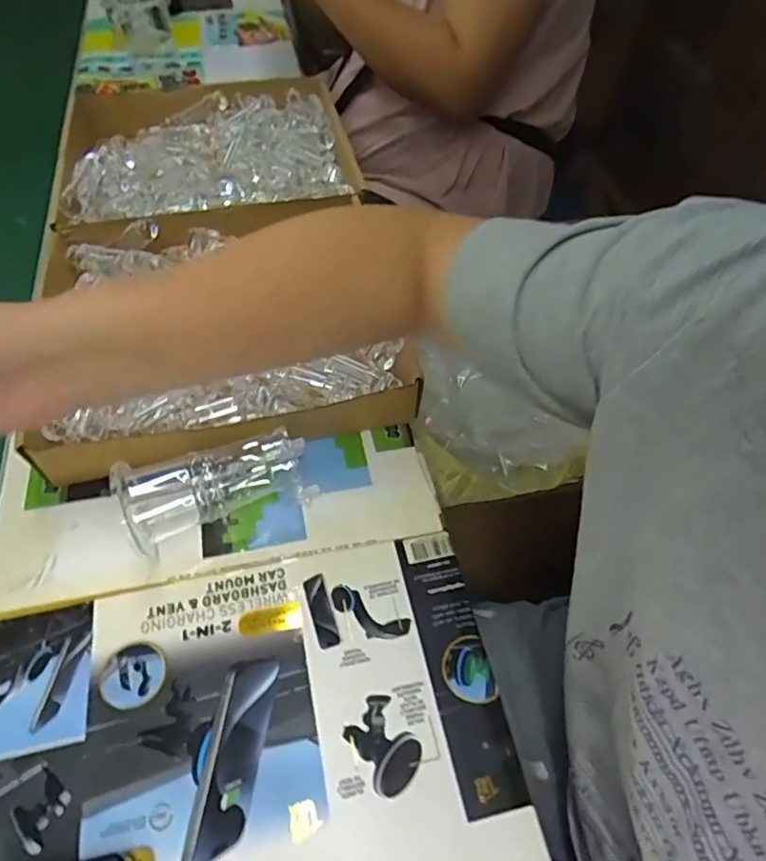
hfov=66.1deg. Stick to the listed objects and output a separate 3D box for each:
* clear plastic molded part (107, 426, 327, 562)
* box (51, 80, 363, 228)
[{"bbox_3d":[-0.122,0.041,0.442,0.128,0.052,0.063,-22,57,-16],"label":"clear plastic molded part"},{"bbox_3d":[-0.203,-0.321,0.695,0.310,0.061,0.291,-9,55,-8],"label":"box"}]

